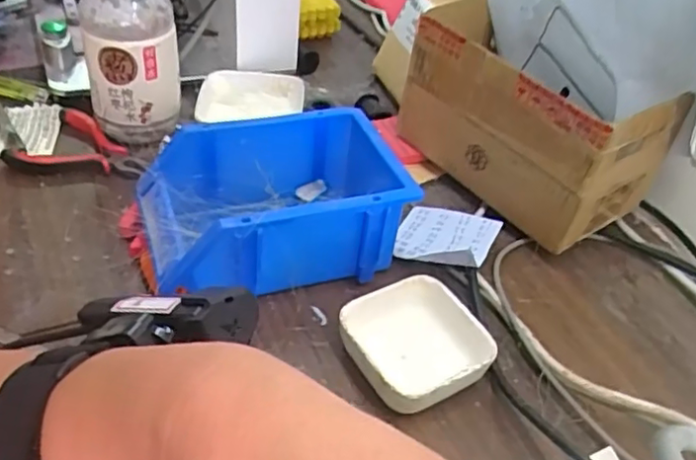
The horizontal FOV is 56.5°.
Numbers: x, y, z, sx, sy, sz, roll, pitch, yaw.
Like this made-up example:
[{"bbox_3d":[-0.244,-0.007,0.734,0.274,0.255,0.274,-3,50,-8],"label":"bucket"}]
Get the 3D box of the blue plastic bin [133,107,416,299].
[{"bbox_3d":[-0.054,-0.019,0.481,0.184,0.081,0.133,-8,43,-18],"label":"blue plastic bin"}]

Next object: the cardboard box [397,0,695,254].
[{"bbox_3d":[0.145,-0.087,0.550,0.111,0.134,0.208,-27,51,-33],"label":"cardboard box"}]

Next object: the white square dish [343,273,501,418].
[{"bbox_3d":[0.044,0.075,0.427,0.084,0.029,0.086,-22,49,-30],"label":"white square dish"}]

